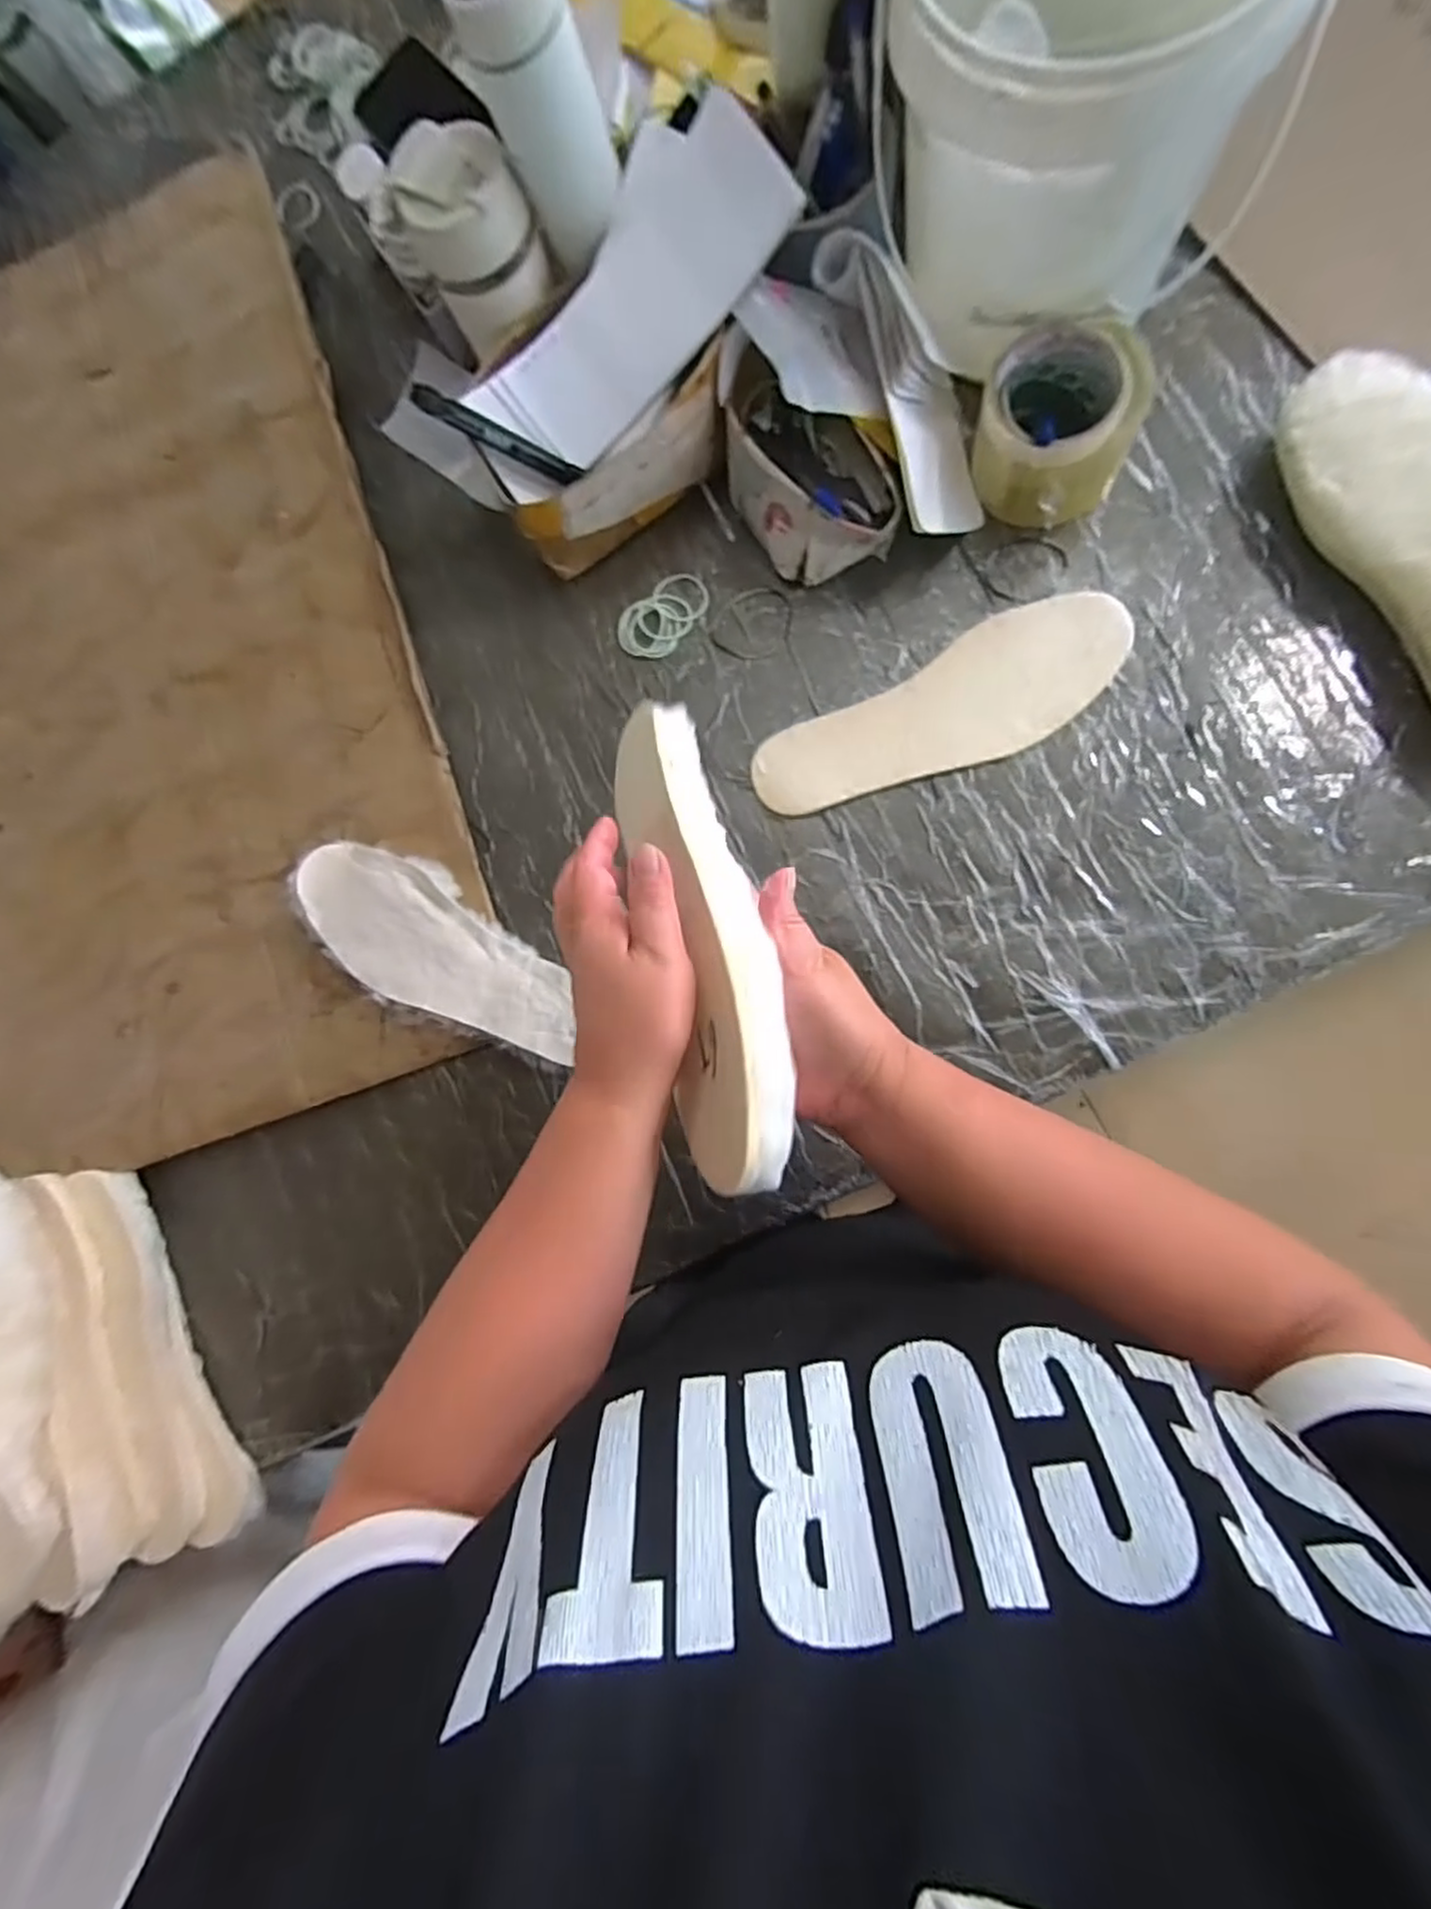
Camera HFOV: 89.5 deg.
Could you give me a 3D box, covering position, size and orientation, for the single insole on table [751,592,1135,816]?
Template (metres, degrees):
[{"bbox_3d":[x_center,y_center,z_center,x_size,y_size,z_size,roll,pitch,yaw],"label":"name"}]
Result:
[{"bbox_3d":[0.163,-0.172,0.524,0.270,0.014,0.093,-28,81,7],"label":"single insole on table"}]

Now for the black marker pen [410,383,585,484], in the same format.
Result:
[{"bbox_3d":[-0.153,-0.364,0.508,0.125,0.012,0.017,25,90,-4],"label":"black marker pen"}]

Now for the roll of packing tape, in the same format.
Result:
[{"bbox_3d":[0.232,-0.359,0.490,0.103,0.068,0.099,-1,85,10],"label":"roll of packing tape"}]

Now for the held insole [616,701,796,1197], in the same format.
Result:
[{"bbox_3d":[-0.012,-0.020,0.376,0.025,0.092,0.273,3,63,-33],"label":"held insole"}]

